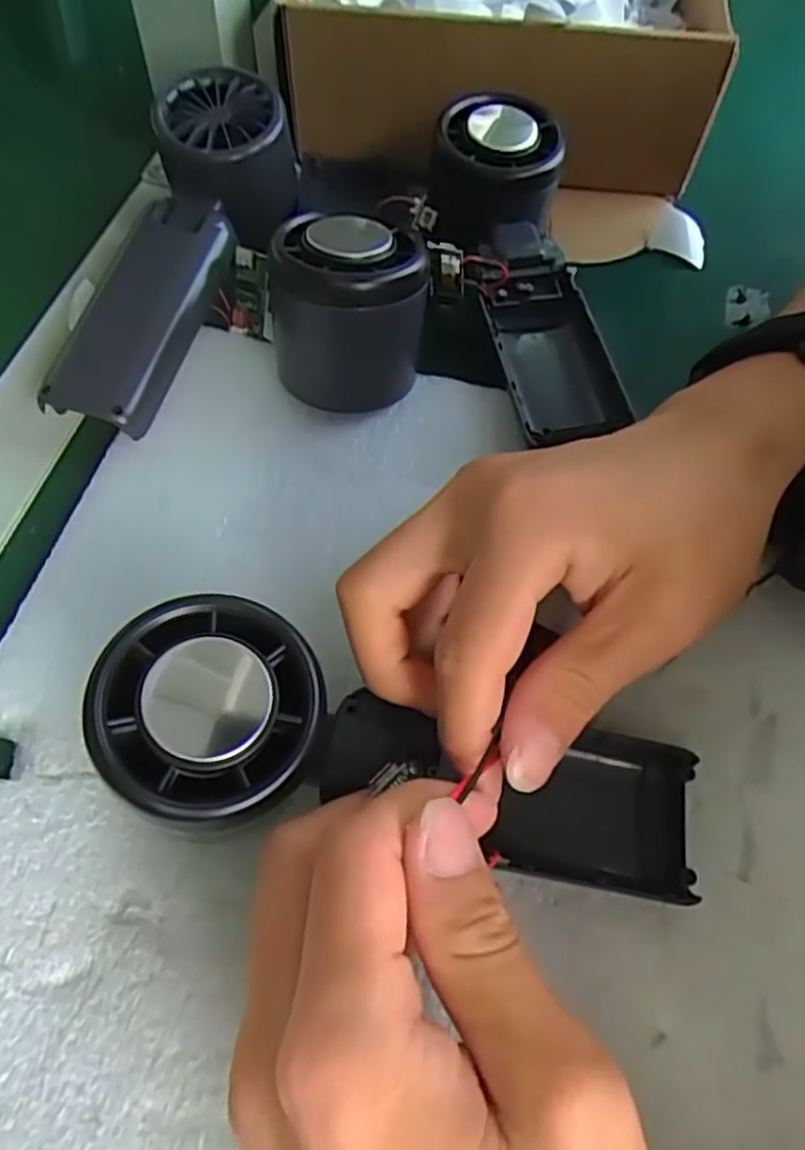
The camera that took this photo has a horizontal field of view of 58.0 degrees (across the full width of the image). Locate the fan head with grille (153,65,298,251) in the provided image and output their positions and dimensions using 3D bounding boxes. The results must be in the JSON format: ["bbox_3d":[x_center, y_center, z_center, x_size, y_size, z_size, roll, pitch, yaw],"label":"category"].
[{"bbox_3d":[-0.074,-0.179,0.308,0.052,0.046,0.051,-12,62,-8],"label":"fan head with grille"}]

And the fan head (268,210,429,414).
[{"bbox_3d":[-0.019,-0.097,0.267,0.055,0.058,0.053,7,61,0],"label":"fan head"}]

